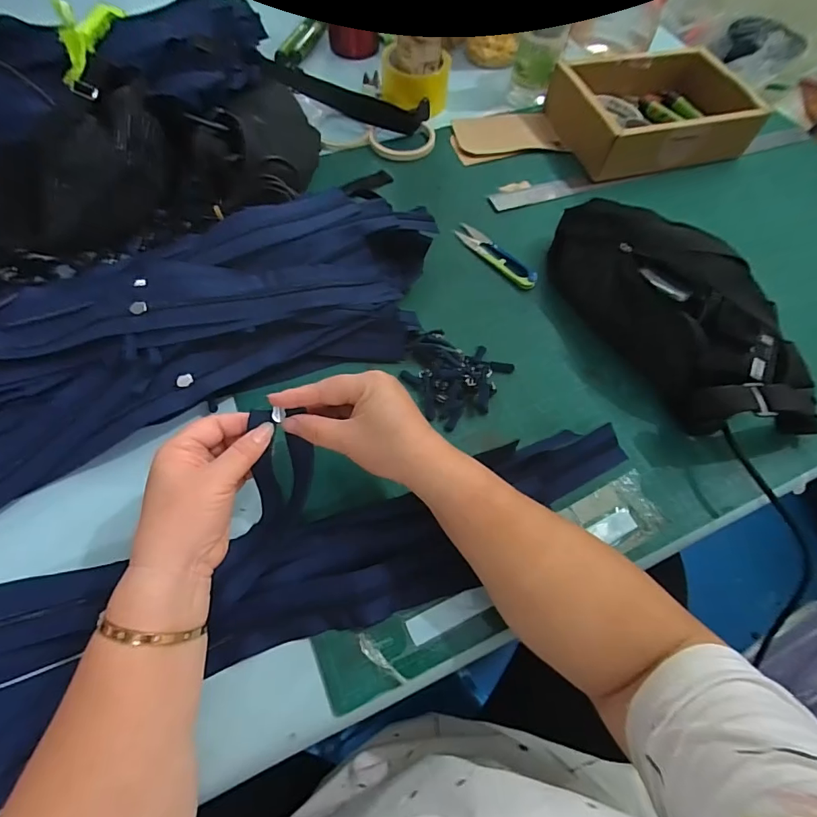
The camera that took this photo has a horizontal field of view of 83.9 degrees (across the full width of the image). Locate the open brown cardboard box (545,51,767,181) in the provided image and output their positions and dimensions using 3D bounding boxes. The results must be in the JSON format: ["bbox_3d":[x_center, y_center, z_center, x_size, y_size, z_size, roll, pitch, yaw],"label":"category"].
[{"bbox_3d":[0.342,-0.413,0.629,0.263,0.064,0.179,-17,66,-11],"label":"open brown cardboard box"}]

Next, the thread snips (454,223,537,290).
[{"bbox_3d":[0.099,-0.181,0.529,0.033,0.009,0.122,-37,72,-19],"label":"thread snips"}]

